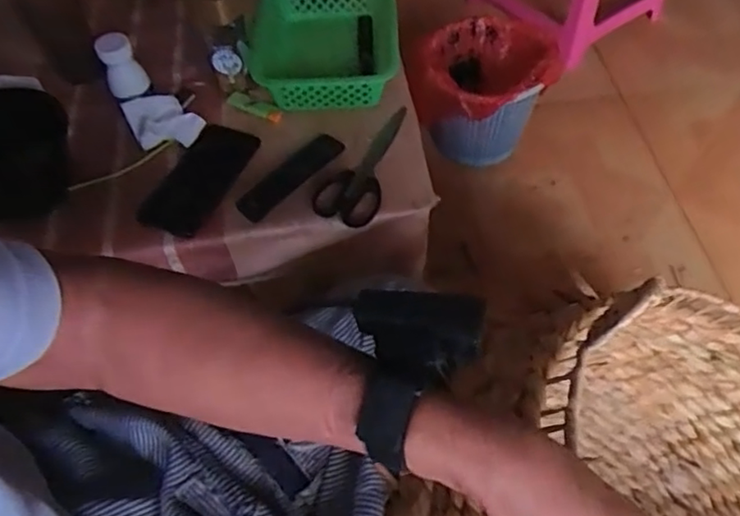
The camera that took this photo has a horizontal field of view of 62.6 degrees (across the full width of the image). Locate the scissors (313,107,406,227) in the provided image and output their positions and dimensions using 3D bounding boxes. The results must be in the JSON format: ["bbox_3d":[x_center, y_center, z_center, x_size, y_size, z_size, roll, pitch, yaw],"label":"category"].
[{"bbox_3d":[-0.005,-0.120,0.741,0.073,0.015,0.193,13,58,11],"label":"scissors"}]

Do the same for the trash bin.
[{"bbox_3d":[0.228,-0.330,1.248,0.254,0.217,0.238,34,64,23],"label":"trash bin"}]

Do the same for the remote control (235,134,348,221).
[{"bbox_3d":[-0.091,-0.098,0.717,0.038,0.015,0.153,31,63,22],"label":"remote control"}]

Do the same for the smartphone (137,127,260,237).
[{"bbox_3d":[-0.201,-0.096,0.729,0.081,0.012,0.162,17,59,14],"label":"smartphone"}]

